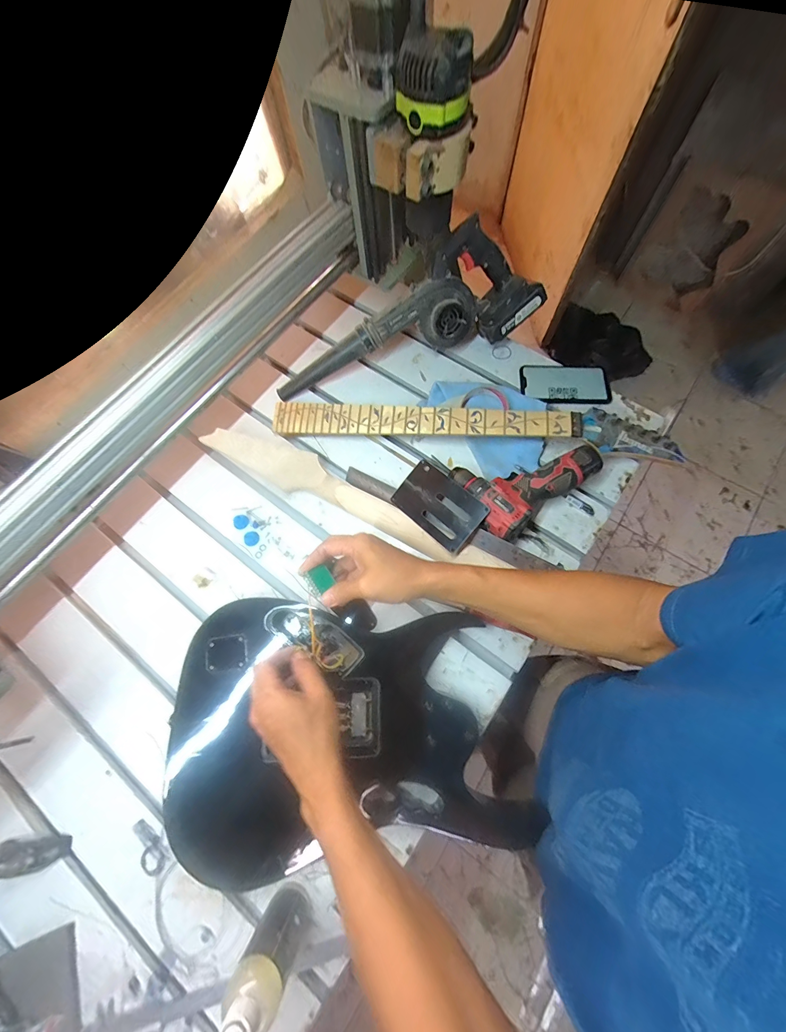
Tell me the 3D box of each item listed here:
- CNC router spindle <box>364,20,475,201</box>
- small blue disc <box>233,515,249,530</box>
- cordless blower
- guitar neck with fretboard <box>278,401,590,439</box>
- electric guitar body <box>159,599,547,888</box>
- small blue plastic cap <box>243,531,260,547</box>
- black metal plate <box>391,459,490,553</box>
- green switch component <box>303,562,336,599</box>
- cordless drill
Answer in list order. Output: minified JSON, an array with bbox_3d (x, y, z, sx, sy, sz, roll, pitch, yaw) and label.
[{"bbox_3d":[0.033,-0.456,0.421,0.100,0.120,0.091,32,75,12],"label":"CNC router spindle"},{"bbox_3d":[-0.250,0.010,0.605,0.021,0.014,0.024,42,78,15],"label":"small blue disc"},{"bbox_3d":[0.017,-0.347,0.633,0.471,0.163,0.119,-15,71,-3],"label":"cordless blower"},{"bbox_3d":[0.046,-0.162,0.615,0.502,0.013,0.058,2,81,7],"label":"guitar neck with fretboard"},{"bbox_3d":[-0.043,0.271,0.454,0.429,0.071,0.298,2,71,3],"label":"electric guitar body"},{"bbox_3d":[-0.229,0.037,0.596,0.023,0.007,0.024,-1,71,2],"label":"small blue plastic cap"},{"bbox_3d":[0.069,-0.018,0.566,0.137,0.007,0.085,41,98,23],"label":"black metal plate"},{"bbox_3d":[-0.087,0.077,0.436,0.029,0.009,0.030,-37,74,-9],"label":"green switch component"},{"bbox_3d":[0.209,-0.063,0.579,0.203,0.062,0.133,-30,73,-8],"label":"cordless drill"}]

